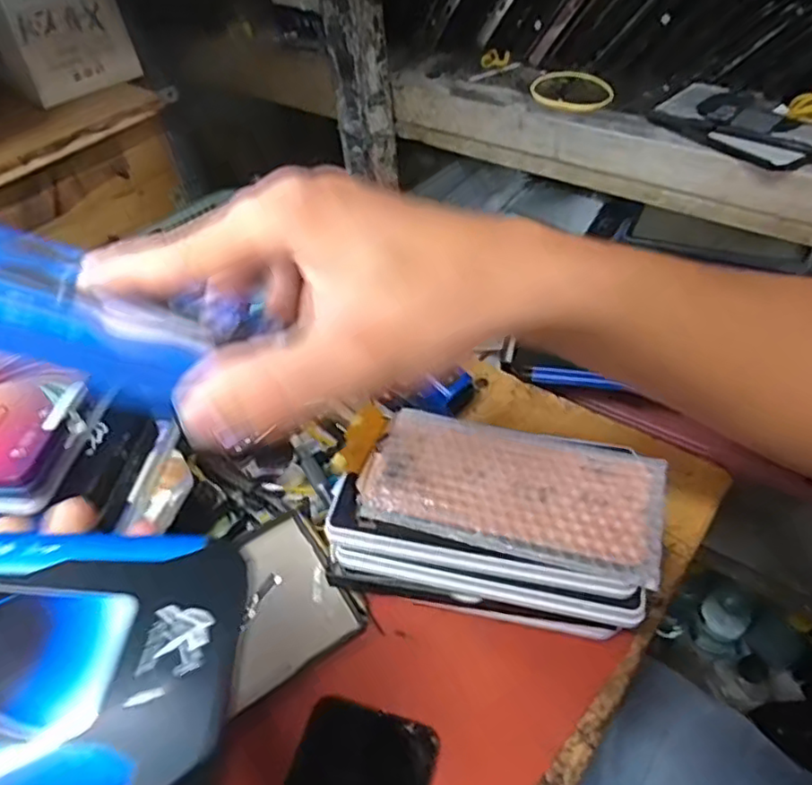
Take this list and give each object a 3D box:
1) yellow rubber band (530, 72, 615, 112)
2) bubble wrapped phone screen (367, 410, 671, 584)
[{"bbox_3d":[0.105,-0.194,0.409,0.056,0.006,0.049,16,50,20],"label":"yellow rubber band"},{"bbox_3d":[0.063,0.053,0.379,0.170,0.007,0.086,11,48,16],"label":"bubble wrapped phone screen"}]

